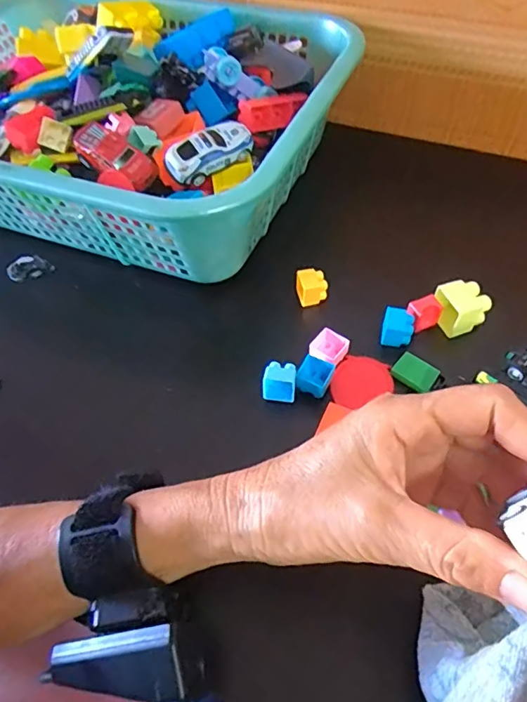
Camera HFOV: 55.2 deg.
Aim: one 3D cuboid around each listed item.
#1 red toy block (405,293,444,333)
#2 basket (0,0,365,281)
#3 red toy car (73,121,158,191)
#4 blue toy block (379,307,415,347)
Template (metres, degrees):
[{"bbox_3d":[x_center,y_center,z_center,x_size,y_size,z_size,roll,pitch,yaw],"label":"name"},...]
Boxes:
[{"bbox_3d":[0.114,-0.027,0.360,0.025,0.015,0.016,-24,58,-14],"label":"red toy block"},{"bbox_3d":[-0.126,-0.219,0.446,0.381,0.103,0.294,17,57,14],"label":"basket"},{"bbox_3d":[-0.108,-0.143,0.361,0.070,0.020,0.027,34,62,8],"label":"red toy car"},{"bbox_3d":[0.094,-0.016,0.352,0.021,0.018,0.021,12,56,11],"label":"blue toy block"}]

